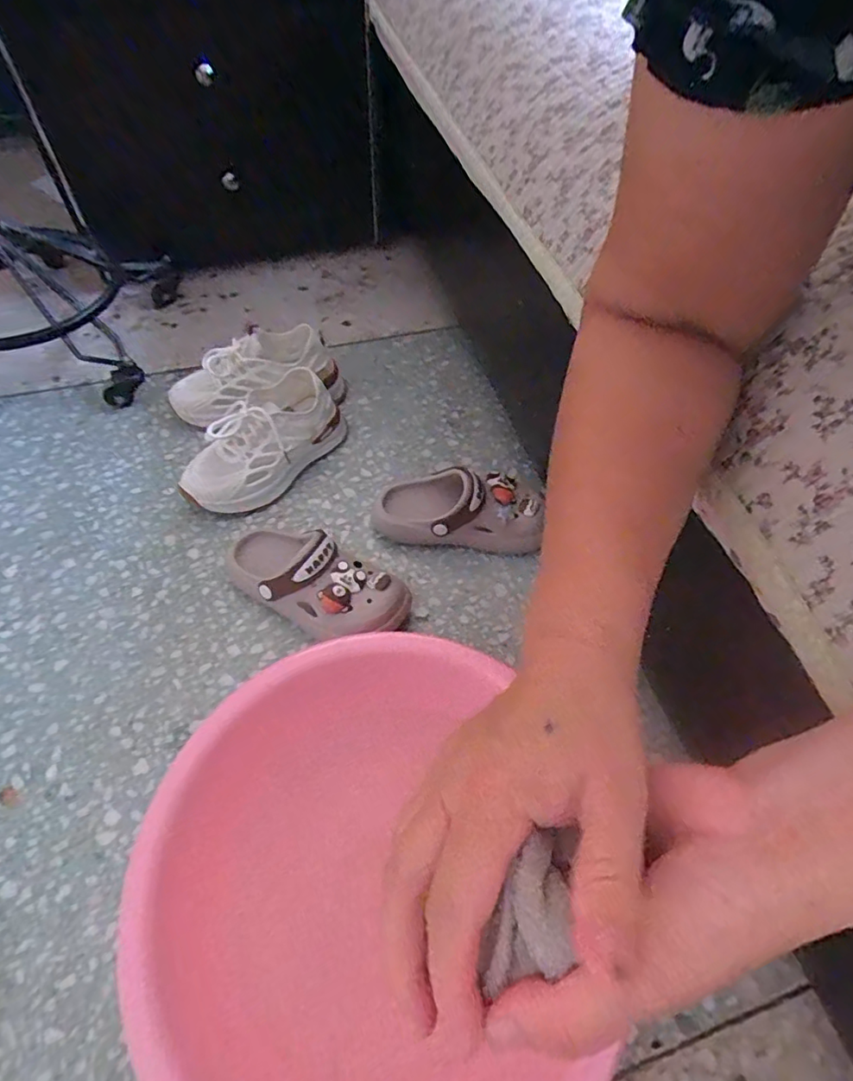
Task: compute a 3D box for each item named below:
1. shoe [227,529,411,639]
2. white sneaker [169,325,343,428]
[{"bbox_3d":[-0.125,0.041,0.582,0.213,0.082,0.086,30,59,18],"label":"shoe"},{"bbox_3d":[-0.237,-0.230,0.753,0.231,0.107,0.084,-17,57,-13],"label":"white sneaker"}]

